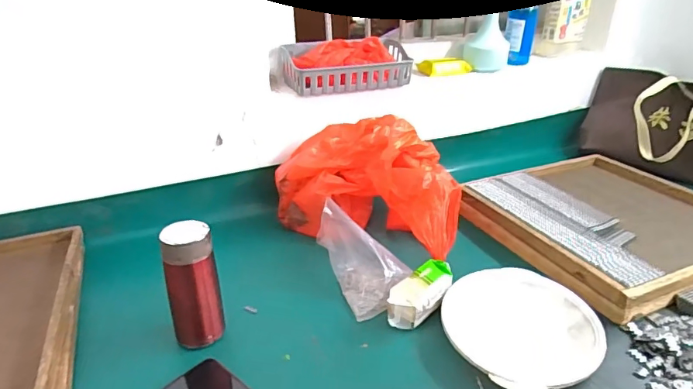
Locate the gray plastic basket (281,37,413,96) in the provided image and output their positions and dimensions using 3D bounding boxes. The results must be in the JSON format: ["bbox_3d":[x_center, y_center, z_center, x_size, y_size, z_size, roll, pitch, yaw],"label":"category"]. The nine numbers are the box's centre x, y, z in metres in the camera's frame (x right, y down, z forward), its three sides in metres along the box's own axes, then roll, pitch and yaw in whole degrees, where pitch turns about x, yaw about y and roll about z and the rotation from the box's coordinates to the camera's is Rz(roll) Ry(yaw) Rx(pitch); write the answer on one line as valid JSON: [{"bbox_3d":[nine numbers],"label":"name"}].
[{"bbox_3d":[0.001,-0.271,0.970,0.264,0.089,0.114,-11,26,-20],"label":"gray plastic basket"}]

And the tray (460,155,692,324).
[{"bbox_3d":[0.472,0.042,0.852,0.401,0.047,0.395,-10,26,-18],"label":"tray"}]

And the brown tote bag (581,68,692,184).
[{"bbox_3d":[0.710,-0.164,1.058,0.130,0.189,0.352,-19,30,-33],"label":"brown tote bag"}]

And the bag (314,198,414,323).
[{"bbox_3d":[0.027,0.087,0.734,0.093,0.109,0.175,-11,27,-21],"label":"bag"}]

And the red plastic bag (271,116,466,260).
[{"bbox_3d":[0.041,-0.027,0.850,0.331,0.178,0.164,12,28,27],"label":"red plastic bag"}]

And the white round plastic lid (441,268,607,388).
[{"bbox_3d":[0.229,0.178,0.621,0.193,0.036,0.214,-3,25,-3],"label":"white round plastic lid"}]

